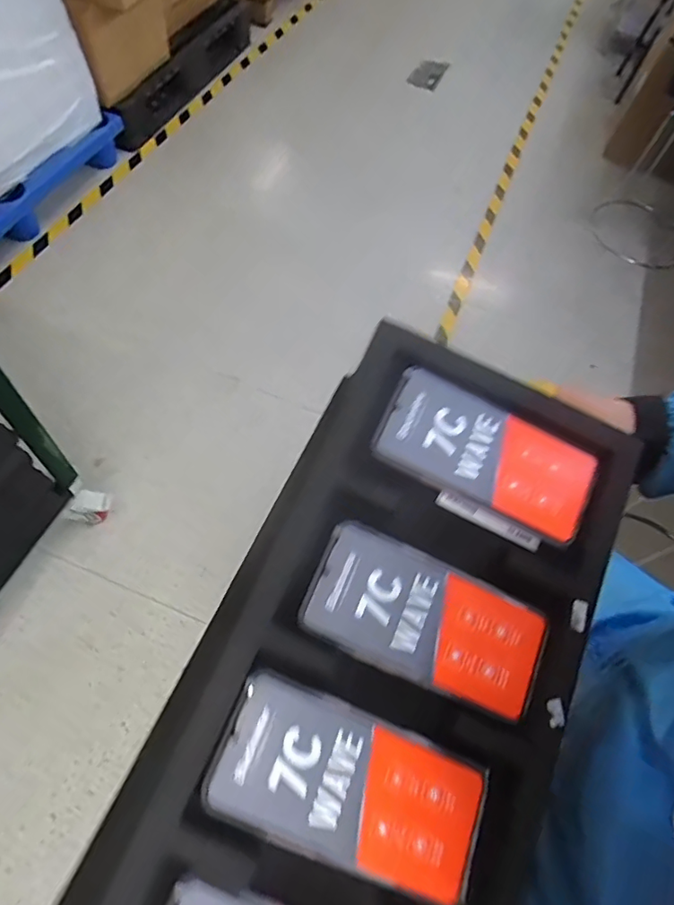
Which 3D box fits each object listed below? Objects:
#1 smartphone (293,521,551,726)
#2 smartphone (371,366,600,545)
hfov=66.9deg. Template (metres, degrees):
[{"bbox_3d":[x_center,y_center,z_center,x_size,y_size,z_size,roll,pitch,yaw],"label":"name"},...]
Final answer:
[{"bbox_3d":[0.061,0.112,0.347,0.160,0.004,0.077,25,72,-1],"label":"smartphone"},{"bbox_3d":[0.113,0.001,0.383,0.163,0.005,0.076,26,76,-2],"label":"smartphone"}]

